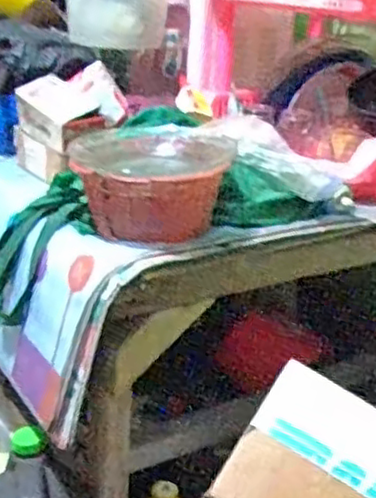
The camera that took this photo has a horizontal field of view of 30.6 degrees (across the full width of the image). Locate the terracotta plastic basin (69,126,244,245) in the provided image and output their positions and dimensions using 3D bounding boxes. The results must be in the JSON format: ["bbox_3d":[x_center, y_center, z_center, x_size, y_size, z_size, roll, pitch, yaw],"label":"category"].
[{"bbox_3d":[-0.046,-0.084,0.890,0.199,0.106,0.171,-3,22,-14],"label":"terracotta plastic basin"}]

